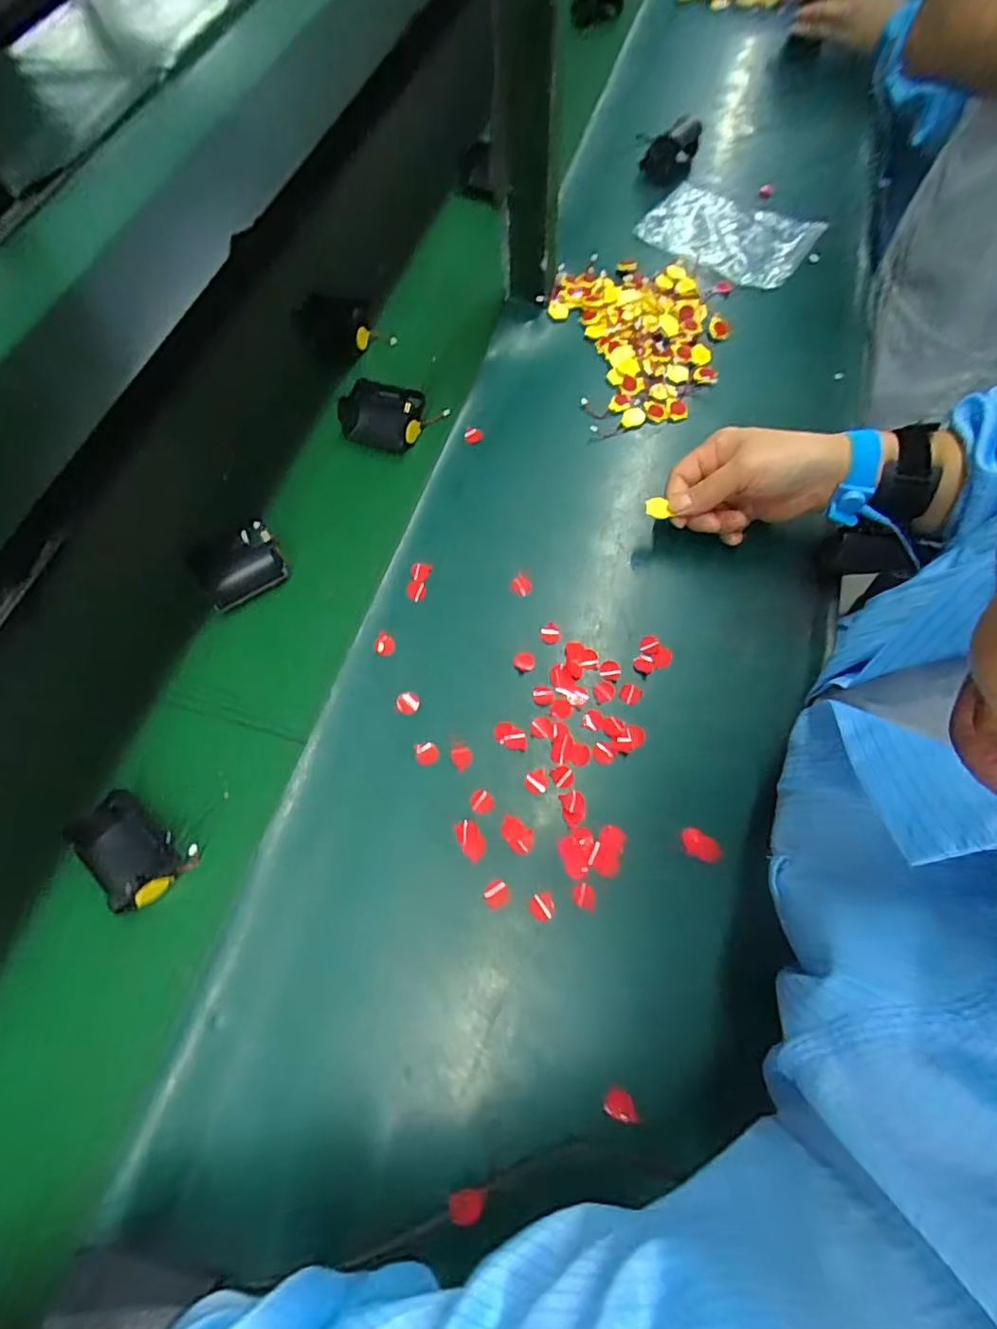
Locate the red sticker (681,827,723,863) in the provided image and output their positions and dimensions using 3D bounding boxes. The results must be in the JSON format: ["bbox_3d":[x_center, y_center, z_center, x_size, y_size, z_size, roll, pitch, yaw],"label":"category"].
[{"bbox_3d":[0.135,0.122,0.367,0.027,0.004,0.017,34,72,14],"label":"red sticker"}]

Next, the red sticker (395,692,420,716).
[{"bbox_3d":[-0.067,0.028,0.407,0.017,0.004,0.018,30,71,12],"label":"red sticker"}]

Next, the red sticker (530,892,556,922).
[{"bbox_3d":[0.029,0.159,0.360,0.016,0.004,0.016,-3,68,-1],"label":"red sticker"}]

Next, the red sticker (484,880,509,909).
[{"bbox_3d":[-0.001,0.152,0.363,0.017,0.004,0.016,-28,70,-10],"label":"red sticker"}]

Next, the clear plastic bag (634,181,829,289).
[{"bbox_3d":[0.253,-0.478,0.606,0.172,0.012,0.117,36,73,14],"label":"clear plastic bag"}]

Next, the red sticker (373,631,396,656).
[{"bbox_3d":[-0.089,-0.016,0.426,0.016,0.004,0.020,7,68,4],"label":"red sticker"}]

